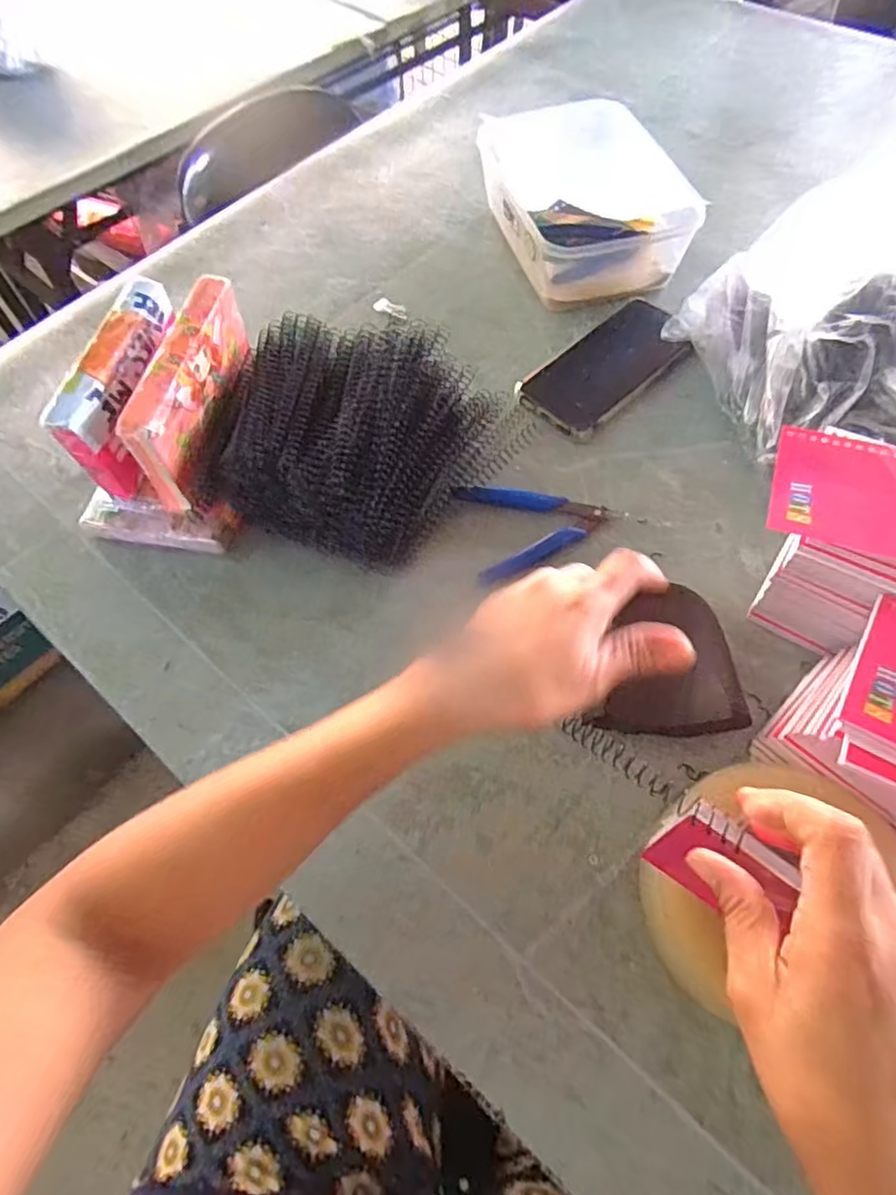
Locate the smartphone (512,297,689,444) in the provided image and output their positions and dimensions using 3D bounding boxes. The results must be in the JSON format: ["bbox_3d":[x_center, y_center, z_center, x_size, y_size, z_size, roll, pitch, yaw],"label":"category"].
[{"bbox_3d":[0.140,-0.207,0.562,0.179,0.011,0.087,-39,64,-18],"label":"smartphone"}]

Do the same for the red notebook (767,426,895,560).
[{"bbox_3d":[0.250,-0.055,0.352,0.128,0.006,0.078,17,66,14],"label":"red notebook"}]

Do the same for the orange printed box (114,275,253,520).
[{"bbox_3d":[-0.193,-0.160,0.476,0.027,0.078,0.167,10,71,9],"label":"orange printed box"}]

